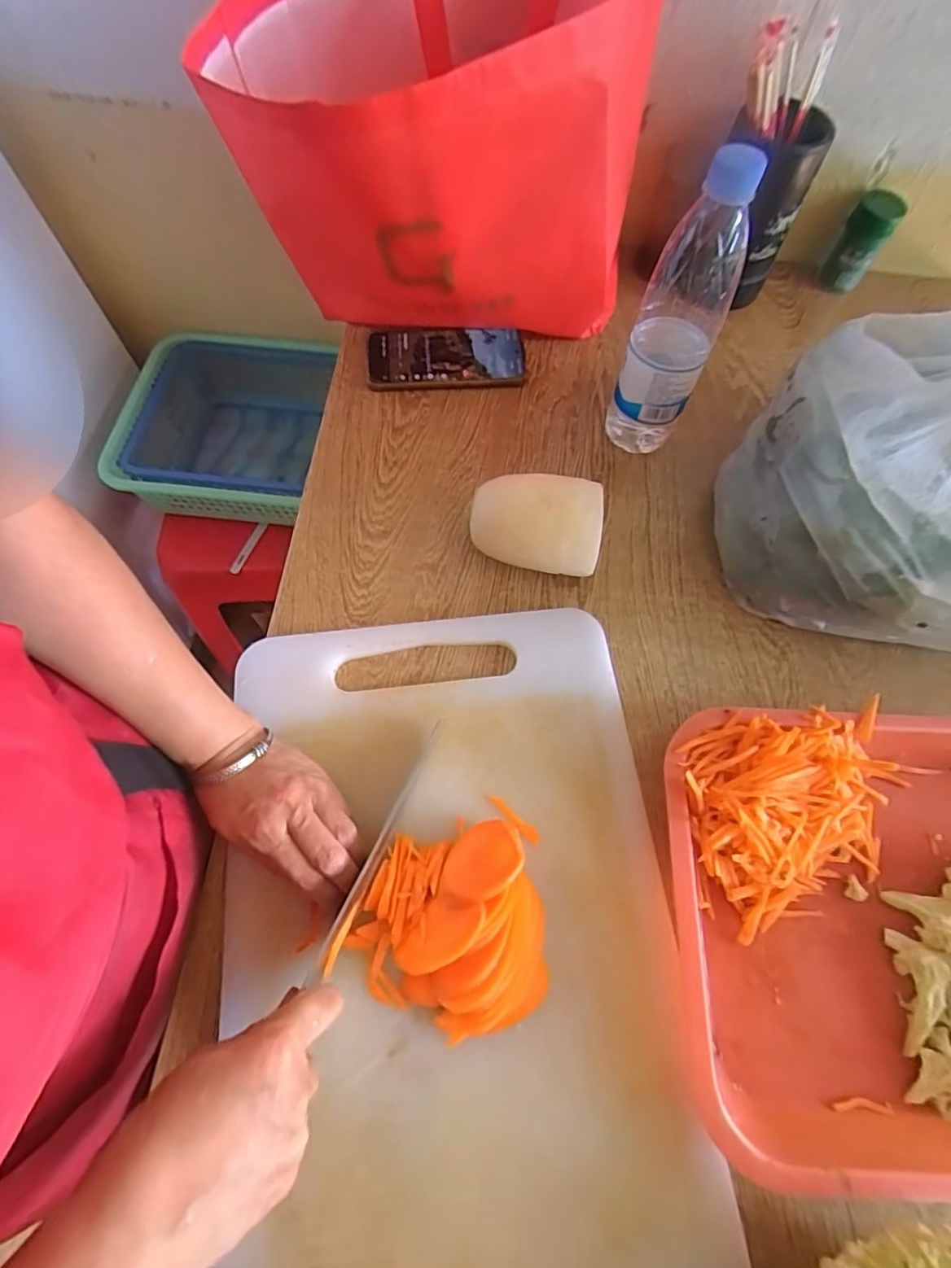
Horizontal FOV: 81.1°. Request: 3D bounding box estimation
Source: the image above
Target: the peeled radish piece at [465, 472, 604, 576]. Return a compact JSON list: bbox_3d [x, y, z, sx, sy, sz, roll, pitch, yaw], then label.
[{"bbox_3d":[0.049,-0.088,0.472,0.103,0.079,0.069,6,67,-1],"label":"peeled radish piece"}]

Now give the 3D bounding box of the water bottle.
[{"bbox_3d":[0.170,-0.257,0.470,0.068,0.240,0.058,16,67,4],"label":"water bottle"}]

